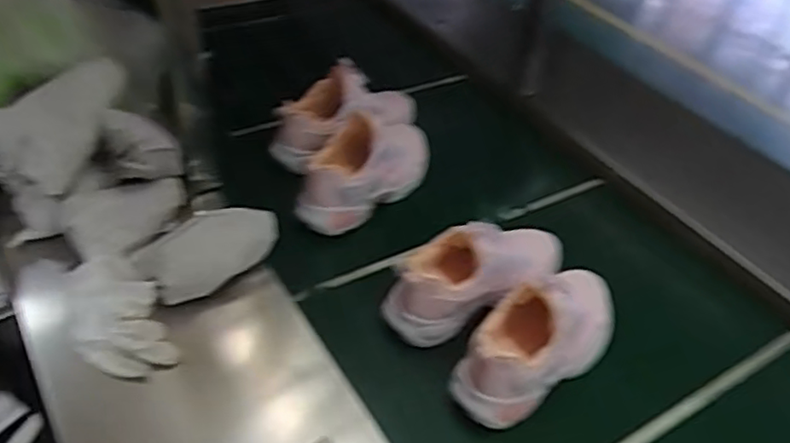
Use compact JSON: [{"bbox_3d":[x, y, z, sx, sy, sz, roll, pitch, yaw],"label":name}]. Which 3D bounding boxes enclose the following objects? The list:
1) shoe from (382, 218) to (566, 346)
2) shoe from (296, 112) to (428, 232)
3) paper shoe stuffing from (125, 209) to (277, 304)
[{"bbox_3d":[0.096,0.054,0.727,0.219,0.099,0.097,-21,49,-28],"label":"shoe"},{"bbox_3d":[-0.036,-0.076,0.856,0.085,0.113,0.214,36,49,28],"label":"shoe"},{"bbox_3d":[-0.189,0.026,0.694,0.145,0.018,0.077,-34,84,-27],"label":"paper shoe stuffing"}]

